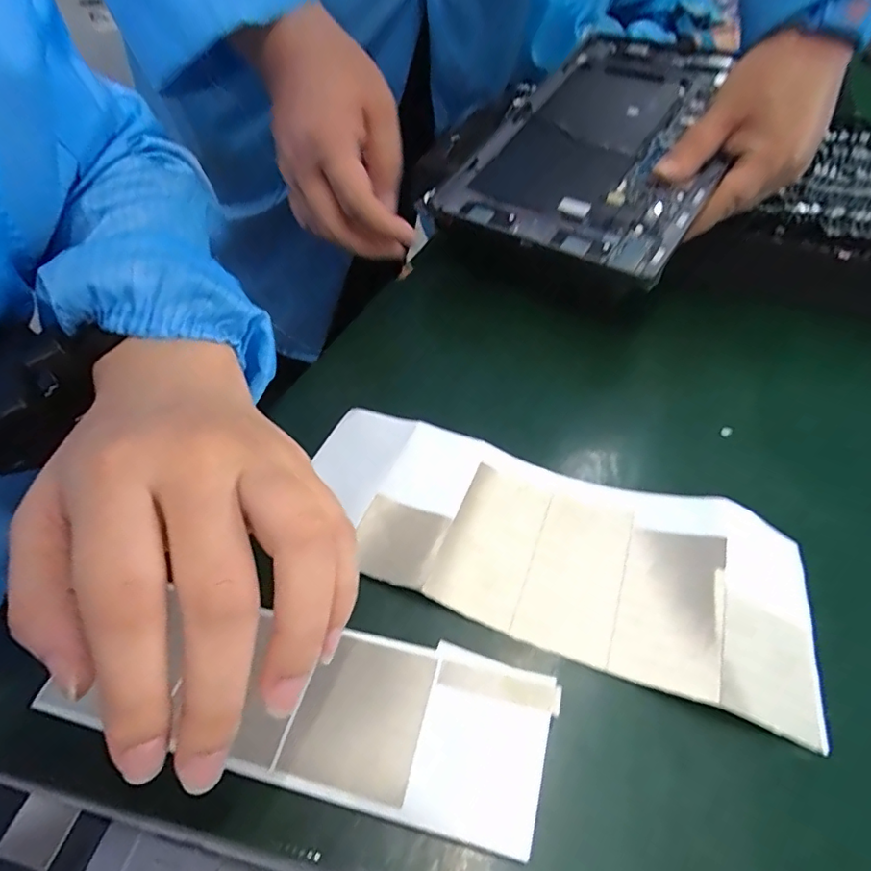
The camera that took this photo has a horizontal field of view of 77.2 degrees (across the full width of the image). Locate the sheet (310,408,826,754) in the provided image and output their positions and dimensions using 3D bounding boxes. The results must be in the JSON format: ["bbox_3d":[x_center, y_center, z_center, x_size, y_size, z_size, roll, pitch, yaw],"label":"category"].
[{"bbox_3d":[0.046,0.043,0.248,0.229,0.019,0.090,19,46,11],"label":"sheet"}]

